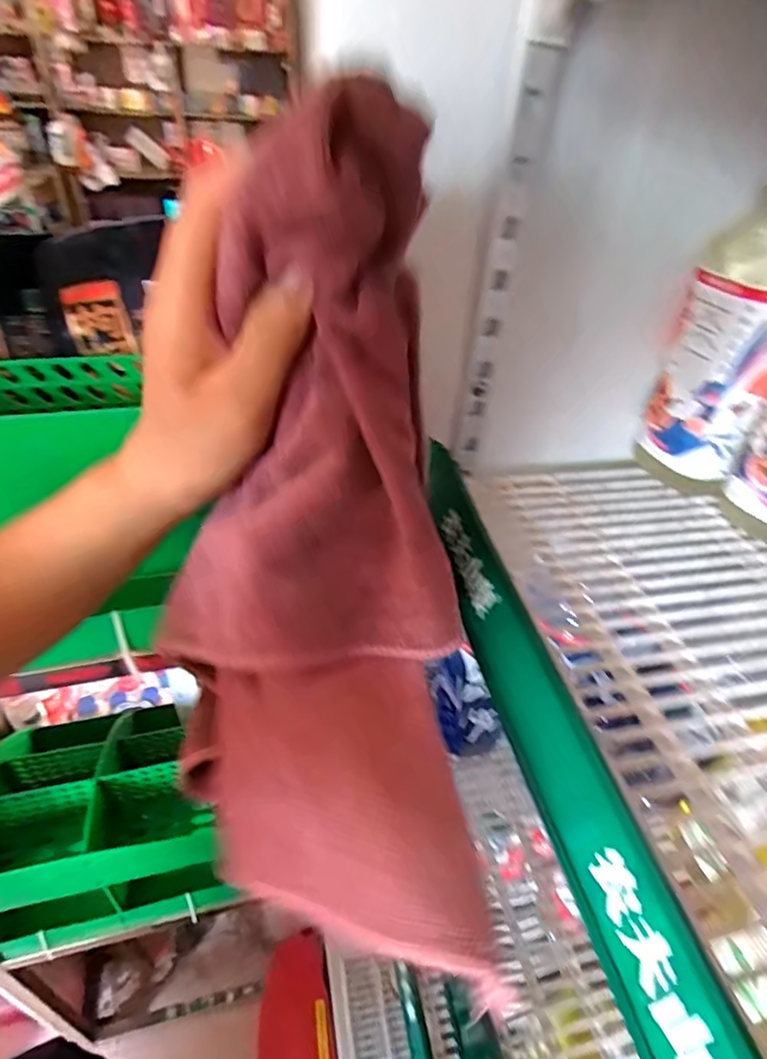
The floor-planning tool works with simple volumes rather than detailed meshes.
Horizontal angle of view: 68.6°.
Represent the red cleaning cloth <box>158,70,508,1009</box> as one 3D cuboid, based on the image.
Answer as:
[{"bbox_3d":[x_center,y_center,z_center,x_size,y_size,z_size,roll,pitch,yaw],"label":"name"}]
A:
[{"bbox_3d":[-0.026,0.018,0.212,0.118,0.290,0.086,-1,8,-5],"label":"red cleaning cloth"}]

